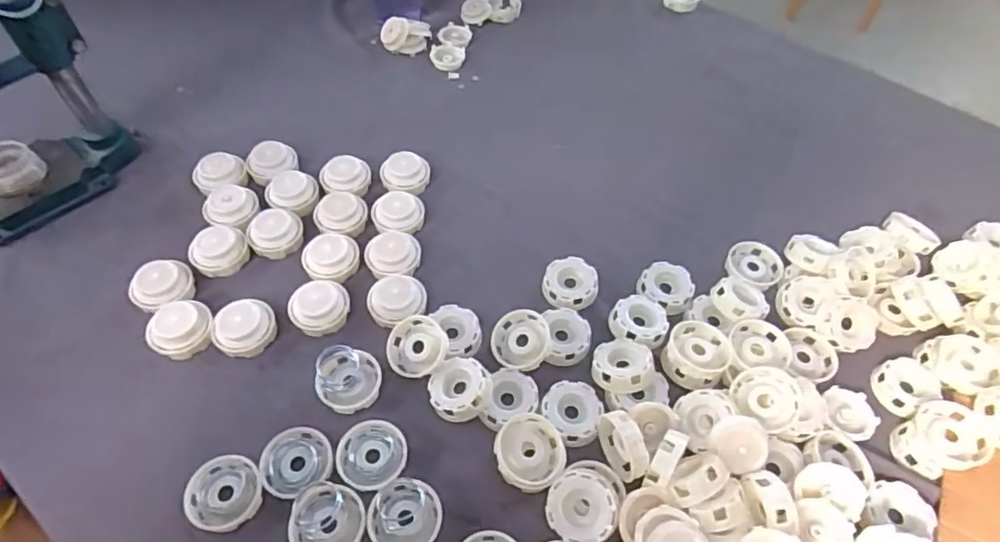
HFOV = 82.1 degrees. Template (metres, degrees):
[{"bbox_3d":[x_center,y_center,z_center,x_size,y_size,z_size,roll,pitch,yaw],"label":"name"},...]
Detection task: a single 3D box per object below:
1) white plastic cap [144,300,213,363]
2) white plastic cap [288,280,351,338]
[{"bbox_3d":[-0.324,0.060,0.585,0.047,0.032,0.059,34,60,26],"label":"white plastic cap"},{"bbox_3d":[-0.190,0.037,0.605,0.059,0.032,0.052,-11,52,-7],"label":"white plastic cap"}]

